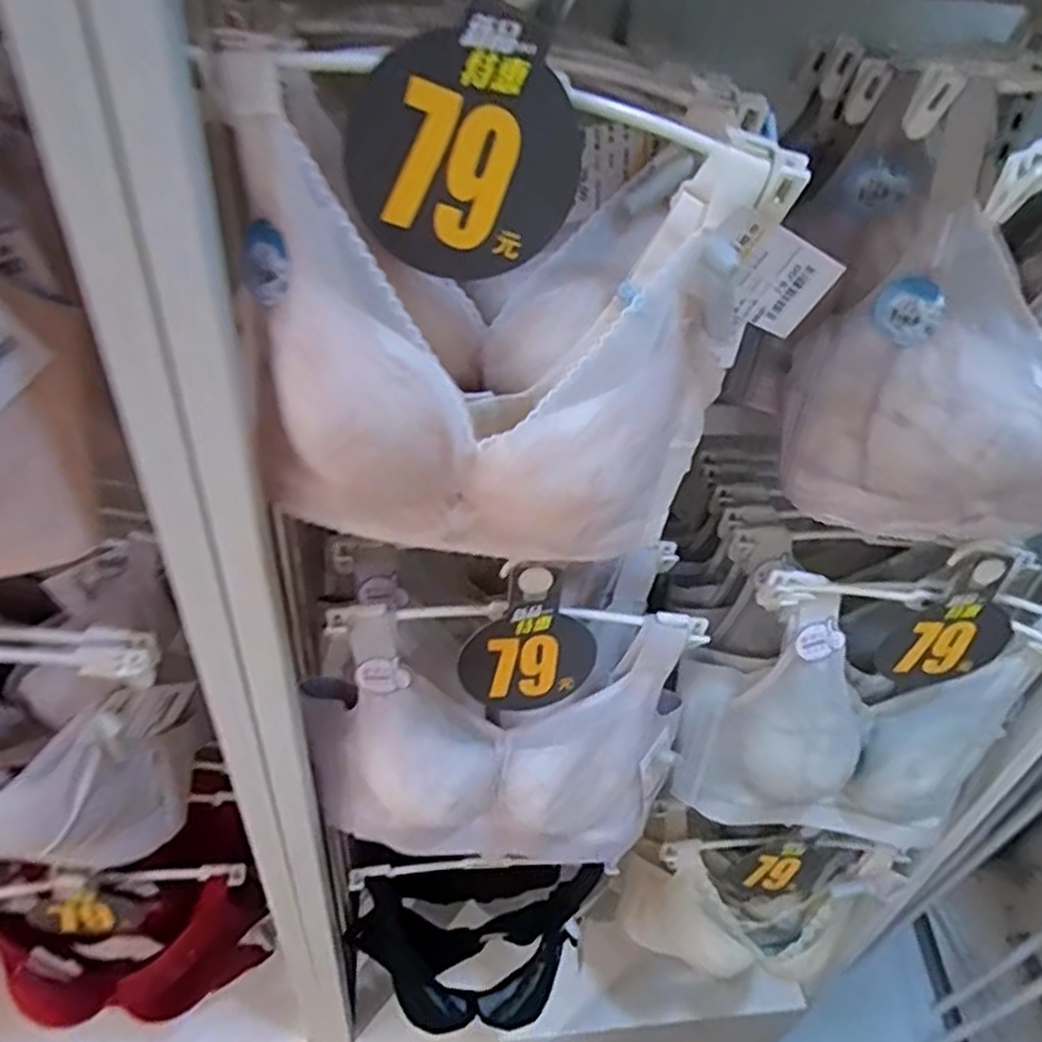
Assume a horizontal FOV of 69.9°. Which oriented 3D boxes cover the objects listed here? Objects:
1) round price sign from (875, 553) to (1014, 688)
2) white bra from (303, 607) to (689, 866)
[{"bbox_3d":[0.326,0.078,0.559,0.091,0.131,0.011,-1,42,-7],"label":"round price sign"},{"bbox_3d":[-0.018,0.180,0.609,0.304,0.275,0.093,1,41,-5],"label":"white bra"}]

